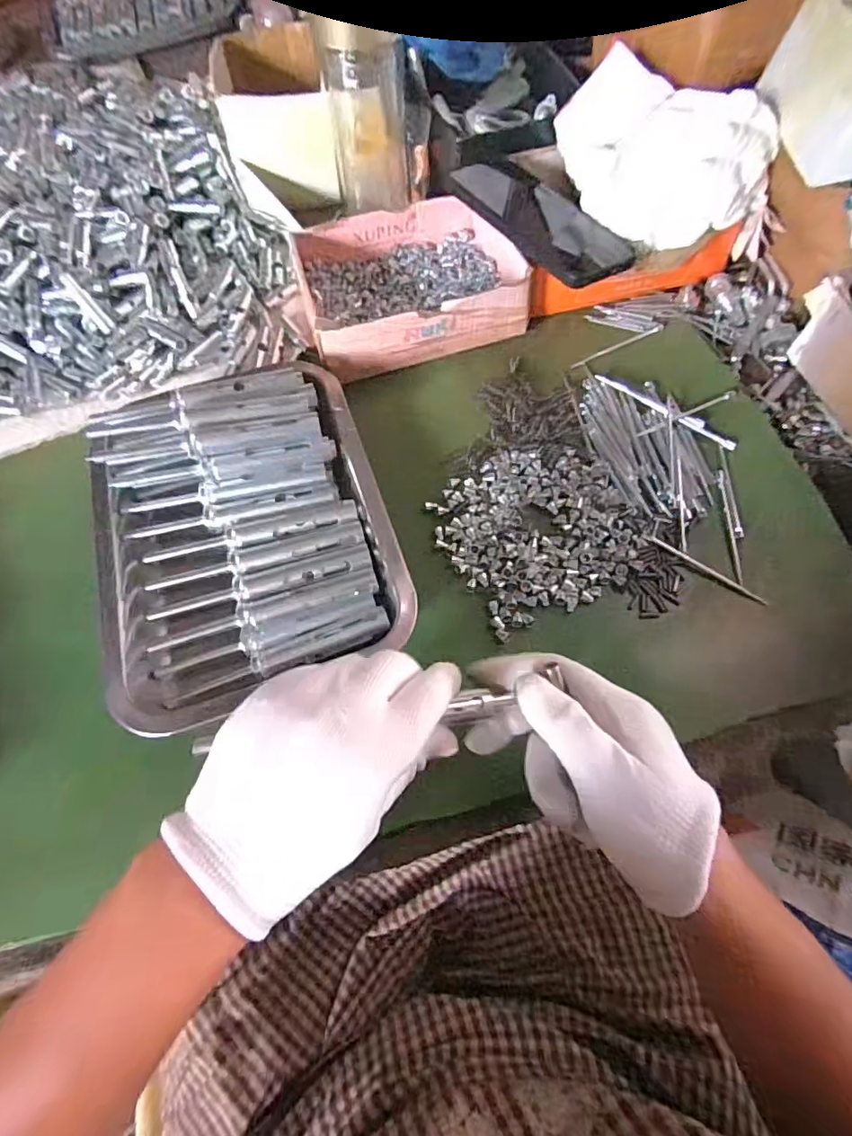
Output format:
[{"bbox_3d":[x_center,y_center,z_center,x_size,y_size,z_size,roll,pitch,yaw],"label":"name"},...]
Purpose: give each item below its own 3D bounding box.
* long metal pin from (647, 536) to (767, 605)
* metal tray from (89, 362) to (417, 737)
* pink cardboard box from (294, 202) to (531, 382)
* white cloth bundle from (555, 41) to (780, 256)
[{"bbox_3d":[0.187,0.000,0.351,0.082,0.005,0.004,35,72,15],"label":"long metal pin"},{"bbox_3d":[-0.124,-0.028,0.350,0.188,0.051,0.232,-18,66,-6],"label":"metal tray"},{"bbox_3d":[-0.015,-0.248,0.448,0.182,0.046,0.152,-17,66,-6],"label":"pink cardboard box"},{"bbox_3d":[0.175,-0.327,0.413,0.099,0.080,0.173,-42,71,-16],"label":"white cloth bundle"}]

